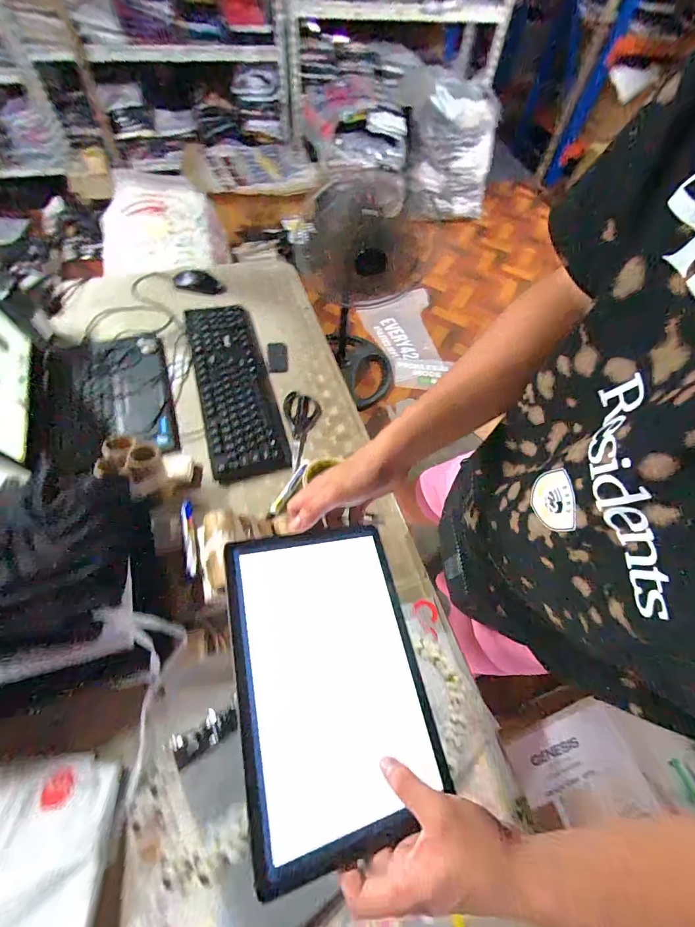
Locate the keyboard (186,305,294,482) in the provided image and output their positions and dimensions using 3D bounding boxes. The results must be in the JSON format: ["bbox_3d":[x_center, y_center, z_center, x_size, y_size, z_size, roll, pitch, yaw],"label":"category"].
[{"bbox_3d":[-0.232,-0.174,0.766,0.138,0.031,0.437,-14,60,-12],"label":"keyboard"}]

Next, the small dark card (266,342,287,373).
[{"bbox_3d":[-0.153,-0.232,0.831,0.041,0.008,0.089,-5,58,-7],"label":"small dark card"}]

